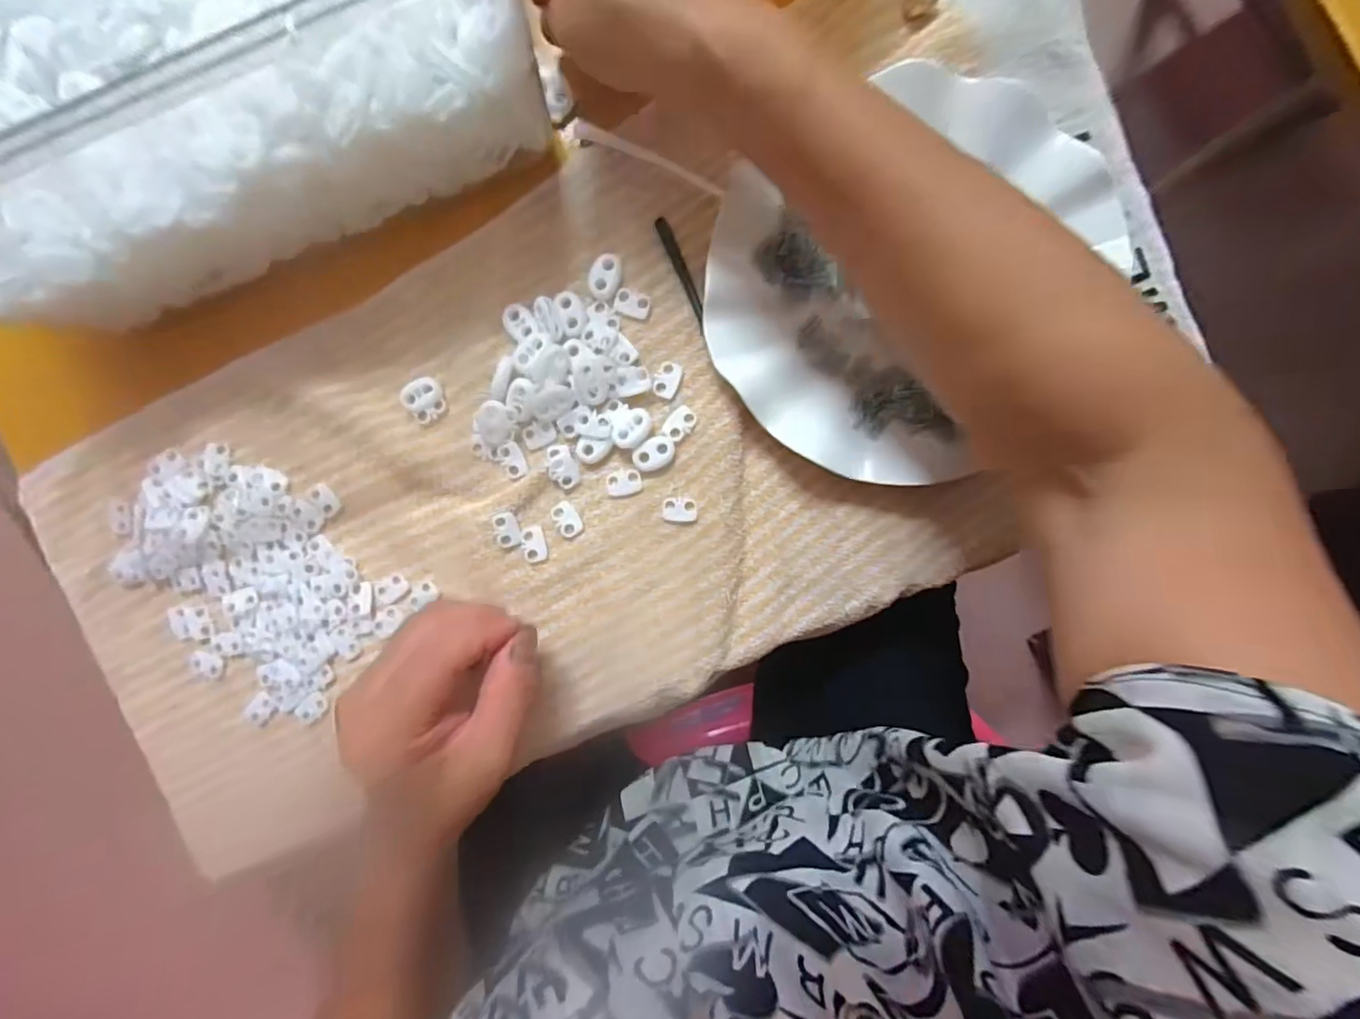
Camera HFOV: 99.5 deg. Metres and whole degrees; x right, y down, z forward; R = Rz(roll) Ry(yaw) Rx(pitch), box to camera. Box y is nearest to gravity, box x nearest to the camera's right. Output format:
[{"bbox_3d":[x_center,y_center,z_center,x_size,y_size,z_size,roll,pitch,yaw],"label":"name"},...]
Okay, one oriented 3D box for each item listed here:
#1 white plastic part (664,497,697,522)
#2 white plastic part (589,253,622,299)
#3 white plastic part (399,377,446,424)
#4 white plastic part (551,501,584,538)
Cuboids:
[{"bbox_3d":[0.000,0.000,0.298,0.018,0.004,0.012,2,93,3],"label":"white plastic part"},{"bbox_3d":[-0.038,-0.118,0.290,0.014,0.007,0.022,20,94,1],"label":"white plastic part"},{"bbox_3d":[-0.134,-0.057,0.300,0.019,0.007,0.021,-18,92,4],"label":"white plastic part"},{"bbox_3d":[-0.059,0.005,0.302,0.012,0.004,0.019,-33,91,4],"label":"white plastic part"}]

